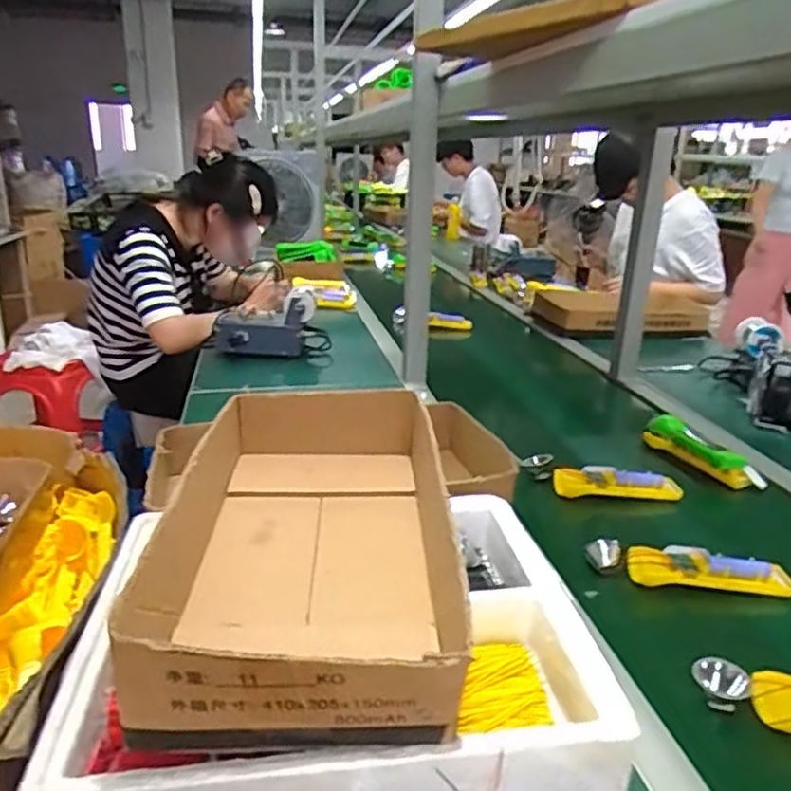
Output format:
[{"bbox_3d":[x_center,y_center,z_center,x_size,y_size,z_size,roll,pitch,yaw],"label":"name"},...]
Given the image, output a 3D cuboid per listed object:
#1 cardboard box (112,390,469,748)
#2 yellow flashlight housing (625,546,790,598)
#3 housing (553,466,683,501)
[{"bbox_3d":[-0.068,0.106,0.577,0.210,0.098,0.417,0,22,-4],"label":"cardboard box"},{"bbox_3d":[0.338,0.190,0.715,0.167,0.035,0.043,5,22,8],"label":"yellow flashlight housing"},{"bbox_3d":[0.300,0.120,0.899,0.164,0.039,0.034,3,22,3],"label":"housing"}]

